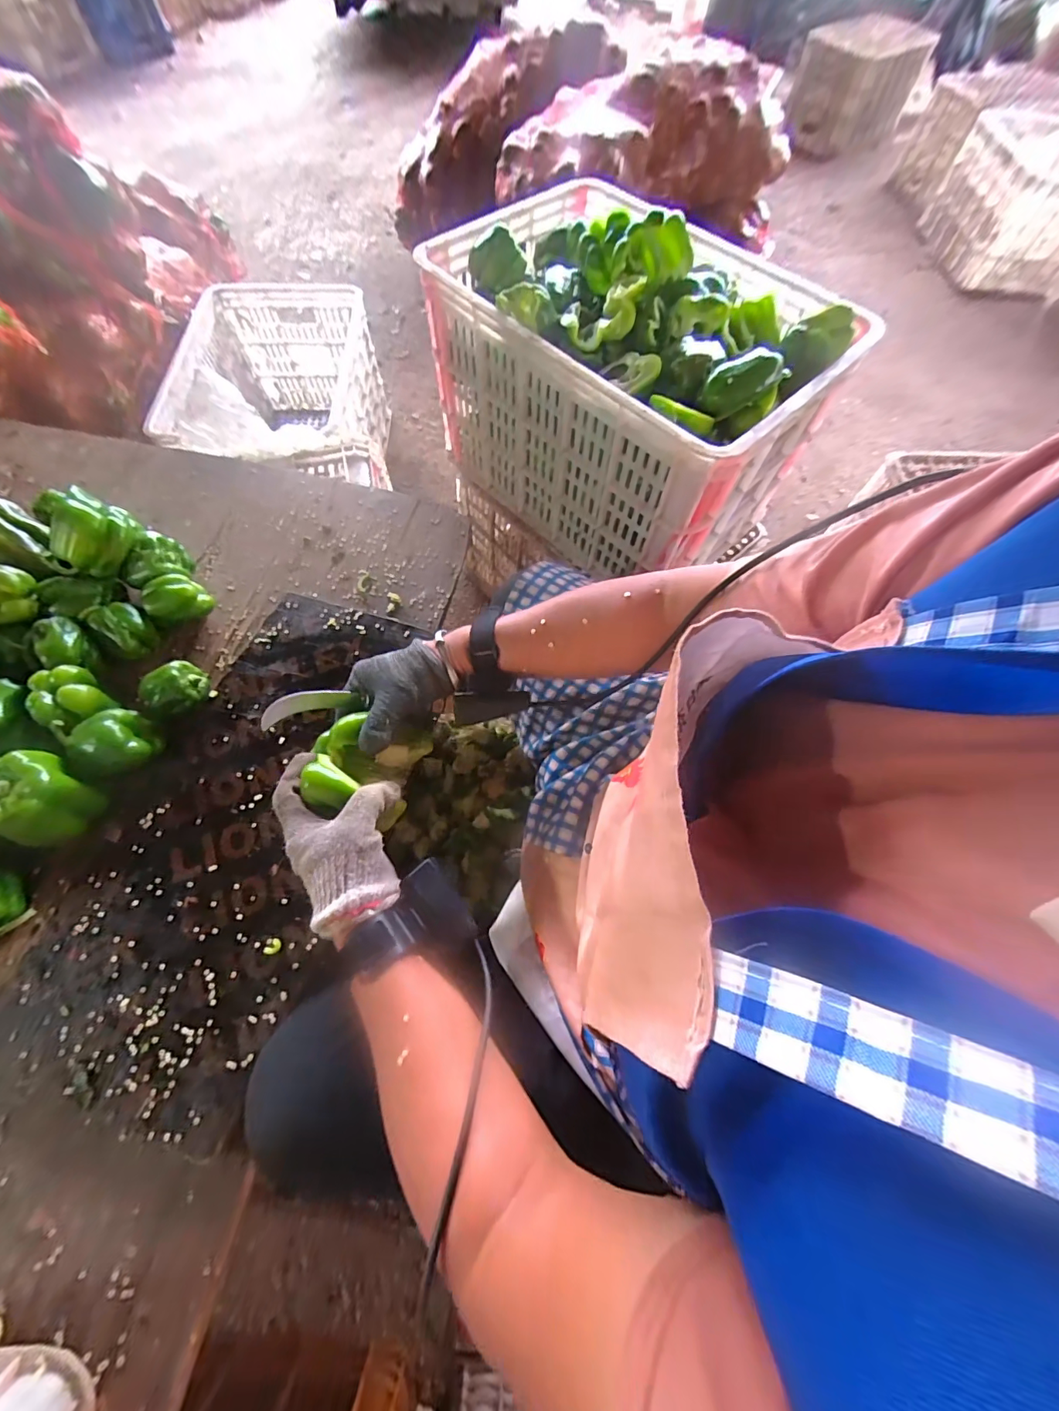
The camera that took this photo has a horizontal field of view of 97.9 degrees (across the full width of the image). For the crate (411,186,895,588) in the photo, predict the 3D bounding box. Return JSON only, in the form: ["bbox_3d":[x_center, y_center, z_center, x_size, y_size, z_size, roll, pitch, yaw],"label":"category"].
[{"bbox_3d":[0.137,-0.465,0.698,0.502,0.302,0.359,41,71,14],"label":"crate"}]

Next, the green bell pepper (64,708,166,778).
[{"bbox_3d":[-0.454,0.042,0.501,0.082,0.051,0.063,-17,68,-9],"label":"green bell pepper"}]

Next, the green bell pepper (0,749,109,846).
[{"bbox_3d":[-0.497,0.094,0.469,0.081,0.063,0.074,33,69,12],"label":"green bell pepper"}]

